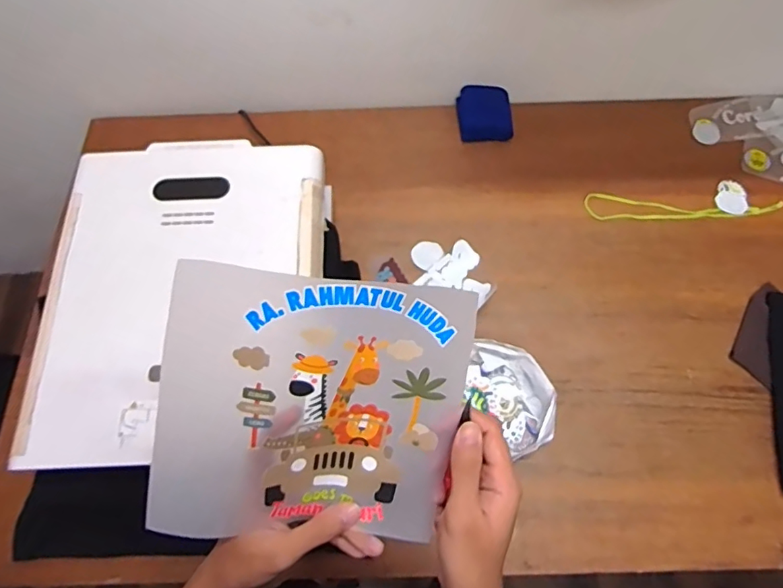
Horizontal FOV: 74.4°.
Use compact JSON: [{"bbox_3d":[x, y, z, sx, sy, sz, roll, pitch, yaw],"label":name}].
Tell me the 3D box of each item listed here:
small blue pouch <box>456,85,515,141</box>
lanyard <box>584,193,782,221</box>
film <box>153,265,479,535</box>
[{"bbox_3d":[0.196,-0.380,1.089,0.113,0.039,0.118,-2,67,0],"label":"small blue pouch"},{"bbox_3d":[0.571,-0.165,1.002,0.379,0.009,0.060,3,67,3],"label":"lanyard"},{"bbox_3d":[-0.054,0.079,0.356,0.203,0.032,0.188,6,106,-6],"label":"film"}]

